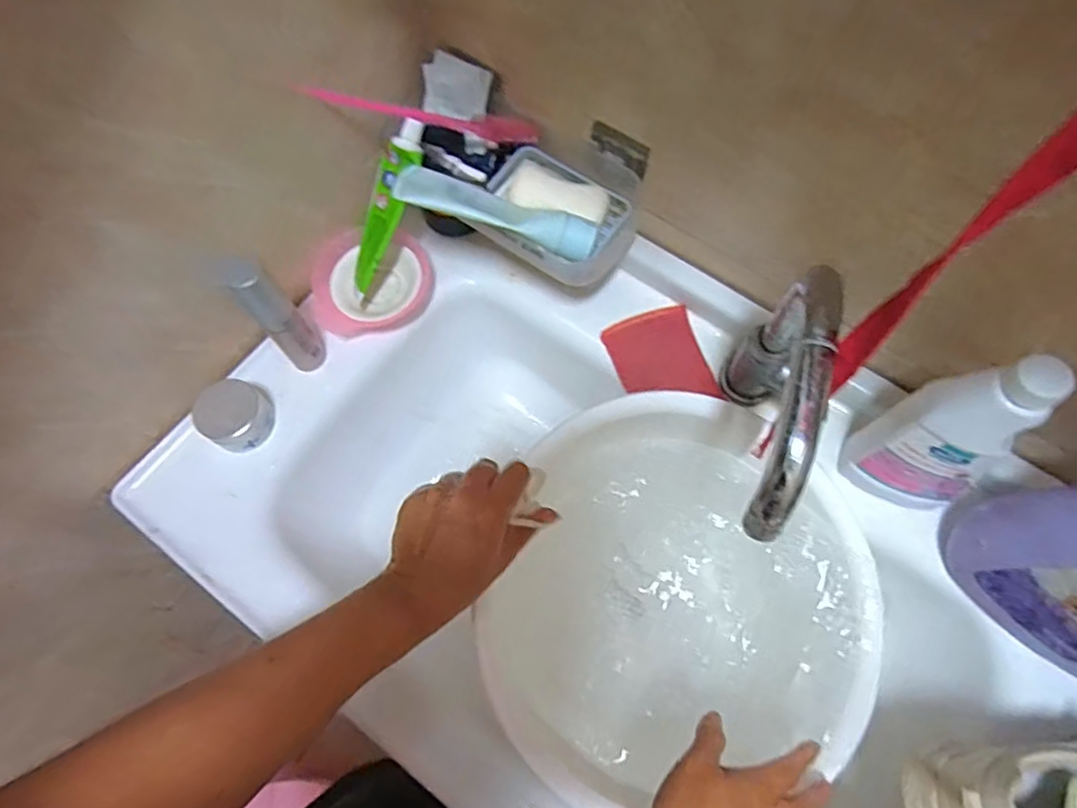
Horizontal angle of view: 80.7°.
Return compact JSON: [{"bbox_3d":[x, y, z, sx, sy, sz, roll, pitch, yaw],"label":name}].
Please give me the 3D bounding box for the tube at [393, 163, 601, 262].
[{"bbox_3d":[-0.035,-0.159,0.536,0.170,0.049,0.053,17,70,7],"label":"tube"}]

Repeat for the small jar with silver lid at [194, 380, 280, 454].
[{"bbox_3d":[-0.273,0.008,0.570,0.057,0.043,0.062,33,72,12],"label":"small jar with silver lid"}]

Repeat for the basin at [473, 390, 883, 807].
[{"bbox_3d":[0.113,0.154,0.532,0.329,0.105,0.302,0,68,1],"label":"basin"}]

